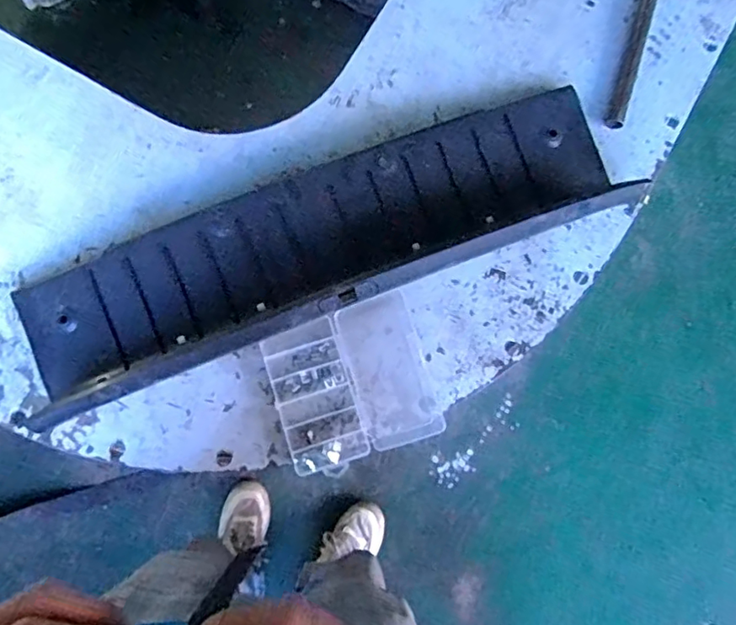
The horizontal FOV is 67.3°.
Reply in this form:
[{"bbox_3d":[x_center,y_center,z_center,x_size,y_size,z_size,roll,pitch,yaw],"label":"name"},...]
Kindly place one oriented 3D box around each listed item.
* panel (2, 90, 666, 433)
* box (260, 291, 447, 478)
[{"bbox_3d":[-0.056,-0.102,0.769,0.879,0.115,0.217,-21,79,-4],"label":"panel"},{"bbox_3d":[-0.022,0.099,0.761,0.211,0.034,0.198,-22,79,-4],"label":"box"}]

